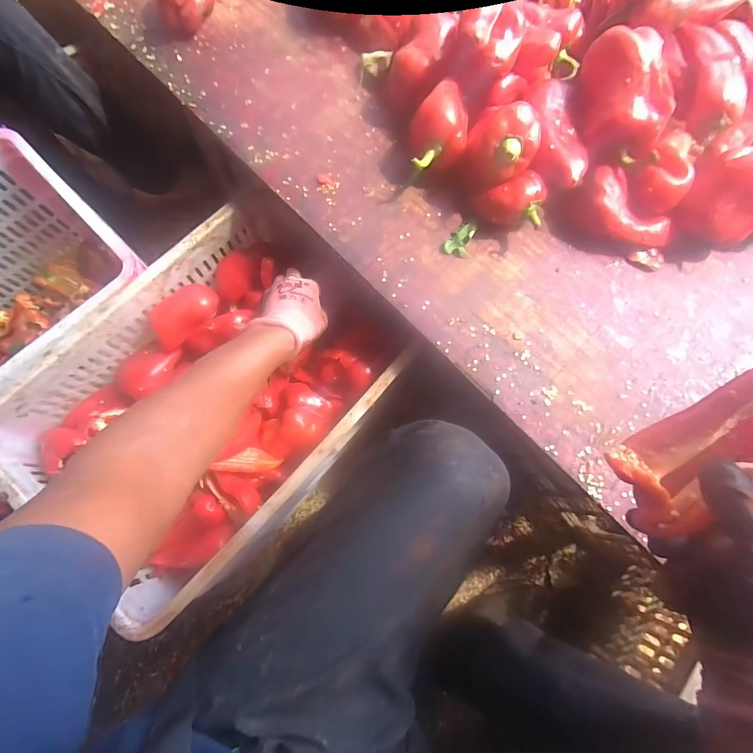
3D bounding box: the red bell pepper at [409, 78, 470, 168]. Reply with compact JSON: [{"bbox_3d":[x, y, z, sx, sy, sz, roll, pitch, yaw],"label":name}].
[{"bbox_3d":[0.079,-0.297,0.473,0.072,0.077,0.112,8,74,1],"label":"red bell pepper"}]

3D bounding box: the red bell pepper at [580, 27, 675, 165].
[{"bbox_3d":[0.280,-0.317,0.426,0.073,0.062,0.128,-7,74,-3],"label":"red bell pepper"}]

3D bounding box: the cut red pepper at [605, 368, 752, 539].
[{"bbox_3d":[0.237,0.059,0.265,0.123,0.060,0.080,-37,53,28],"label":"cut red pepper"}]

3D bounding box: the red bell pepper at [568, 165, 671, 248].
[{"bbox_3d":[0.296,-0.192,0.462,0.119,0.062,0.086,43,78,10],"label":"red bell pepper"}]

